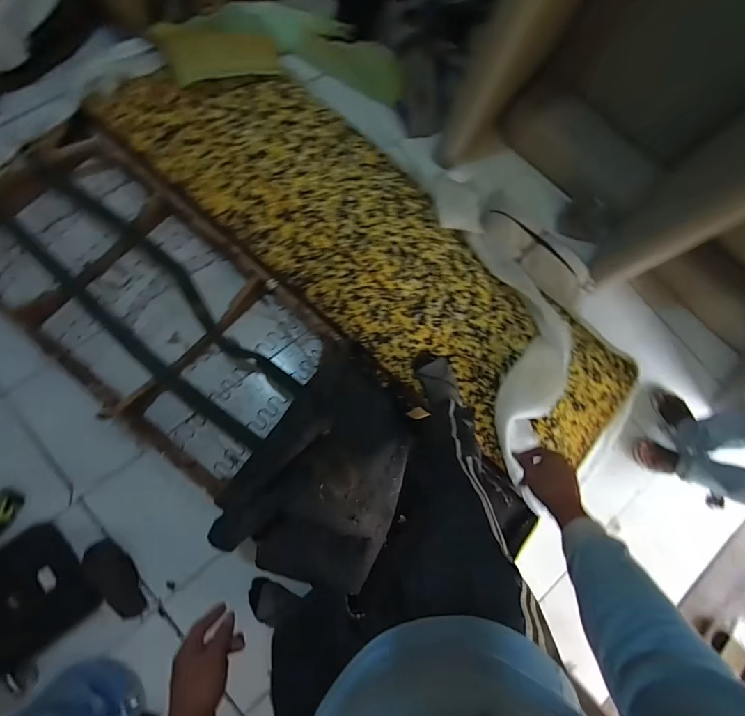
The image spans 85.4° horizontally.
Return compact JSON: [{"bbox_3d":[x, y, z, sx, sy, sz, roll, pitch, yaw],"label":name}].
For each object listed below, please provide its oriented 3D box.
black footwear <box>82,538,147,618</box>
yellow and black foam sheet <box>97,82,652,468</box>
[{"bbox_3d":[-0.742,0.639,1.170,0.094,0.067,0.241,-37,87,-14],"label":"black footwear"},{"bbox_3d":[0.026,-0.337,1.293,1.794,0.057,0.582,38,81,-1],"label":"yellow and black foam sheet"}]

